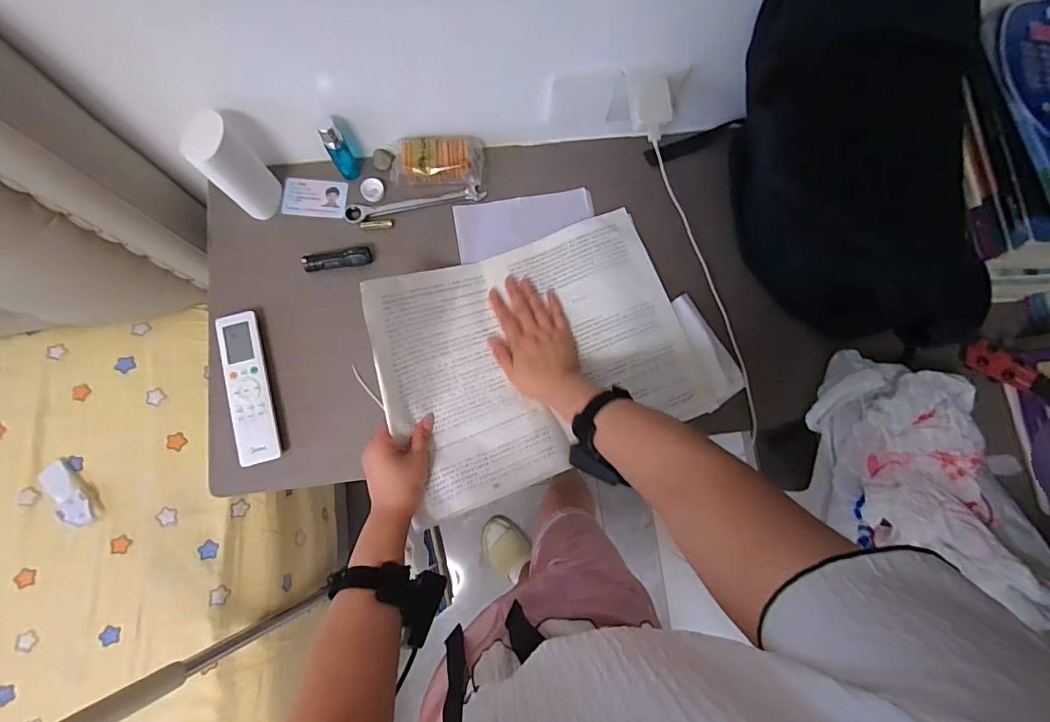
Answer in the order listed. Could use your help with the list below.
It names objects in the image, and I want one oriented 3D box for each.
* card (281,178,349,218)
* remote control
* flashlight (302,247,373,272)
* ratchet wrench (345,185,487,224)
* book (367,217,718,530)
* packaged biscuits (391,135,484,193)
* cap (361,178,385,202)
[{"bbox_3d":[-0.302,-0.234,0.657,0.087,0.004,0.062,2,74,-6],"label":"card"},{"bbox_3d":[-0.354,0.032,0.585,0.052,0.015,0.195,-13,81,-5],"label":"remote control"},{"bbox_3d":[-0.259,-0.138,0.637,0.086,0.028,0.025,-9,81,-4],"label":"flashlight"},{"bbox_3d":[-0.160,-0.232,0.674,0.205,0.015,0.029,-10,81,-4],"label":"ratchet wrench"},{"bbox_3d":[0.021,-0.017,0.567,0.390,0.105,0.294,-21,82,-6],"label":"book"},{"bbox_3d":[-0.123,-0.281,0.649,0.131,0.045,0.070,-6,81,-4],"label":"packaged biscuits"},{"bbox_3d":[-0.222,-0.248,0.661,0.034,0.008,0.031,0,80,-3],"label":"cap"}]

